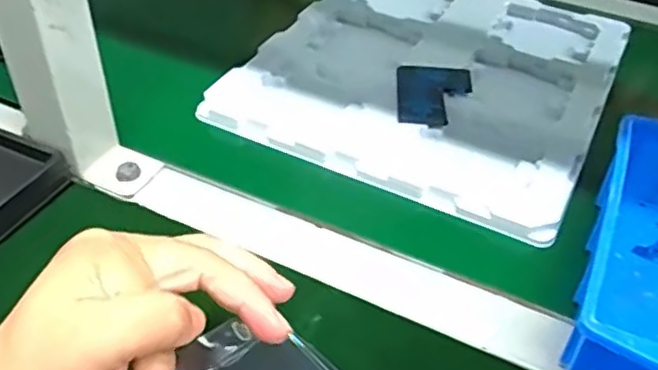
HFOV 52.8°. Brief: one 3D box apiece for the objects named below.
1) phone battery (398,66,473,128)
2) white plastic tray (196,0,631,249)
[{"bbox_3d":[0.084,-0.071,0.527,0.058,0.009,0.078,5,42,2],"label":"phone battery"},{"bbox_3d":[0.092,-0.104,0.569,0.272,0.013,0.318,21,45,19],"label":"white plastic tray"}]

